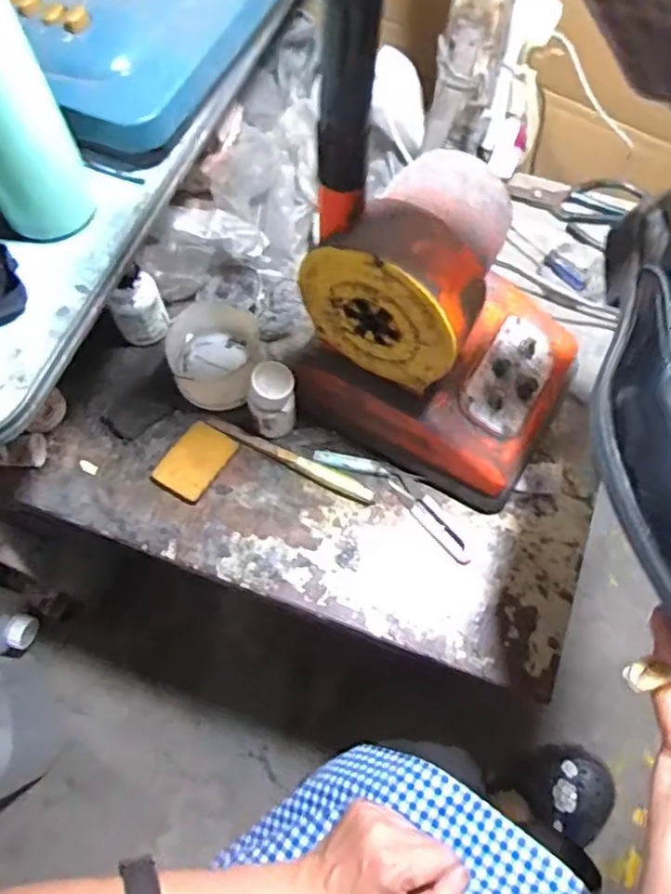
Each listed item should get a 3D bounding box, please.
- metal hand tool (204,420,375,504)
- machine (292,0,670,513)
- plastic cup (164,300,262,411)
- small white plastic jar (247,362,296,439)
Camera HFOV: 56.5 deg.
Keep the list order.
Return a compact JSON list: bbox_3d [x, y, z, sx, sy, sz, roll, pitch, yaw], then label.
[{"bbox_3d":[-0.044,0.010,0.594,0.174,0.014,0.017,24,69,9],"label":"metal hand tool"},{"bbox_3d":[0.093,-0.150,0.383,0.216,0.529,0.159,27,70,10],"label":"machine"},{"bbox_3d":[-0.115,-0.088,0.611,0.089,0.062,0.094,0,67,0],"label":"plastic cup"},{"bbox_3d":[-0.058,-0.041,0.577,0.042,0.084,0.039,0,67,0],"label":"small white plastic jar"}]

